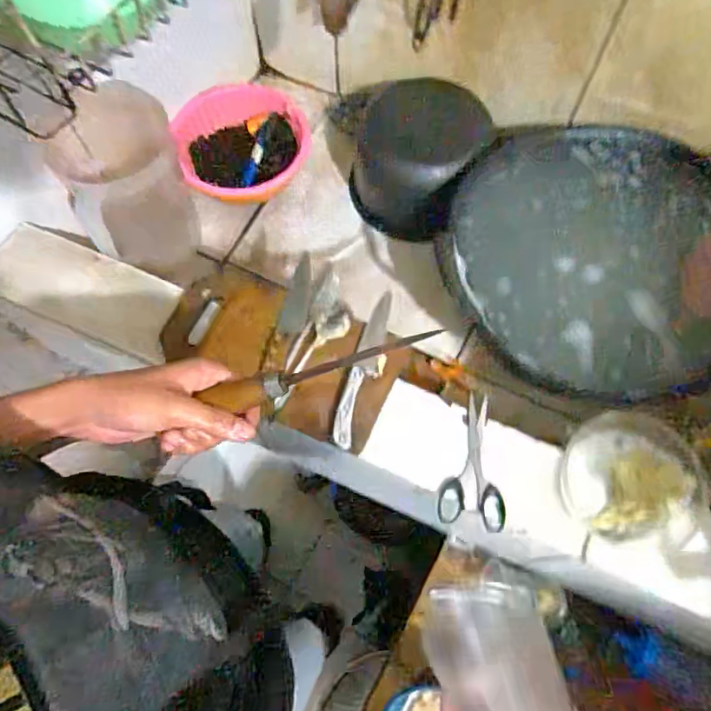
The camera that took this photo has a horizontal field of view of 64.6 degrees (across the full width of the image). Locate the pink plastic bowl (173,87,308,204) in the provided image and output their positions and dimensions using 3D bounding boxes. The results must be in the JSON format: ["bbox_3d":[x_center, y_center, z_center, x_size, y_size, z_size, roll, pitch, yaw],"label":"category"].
[{"bbox_3d":[-0.198,-0.355,0.978,0.217,0.086,0.217,0,67,0],"label":"pink plastic bowl"}]

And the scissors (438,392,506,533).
[{"bbox_3d":[0.137,0.121,0.651,0.077,0.020,0.154,5,67,2],"label":"scissors"}]

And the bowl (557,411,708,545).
[{"bbox_3d":[0.307,0.133,0.627,0.141,0.045,0.138,0,67,0],"label":"bowl"}]

